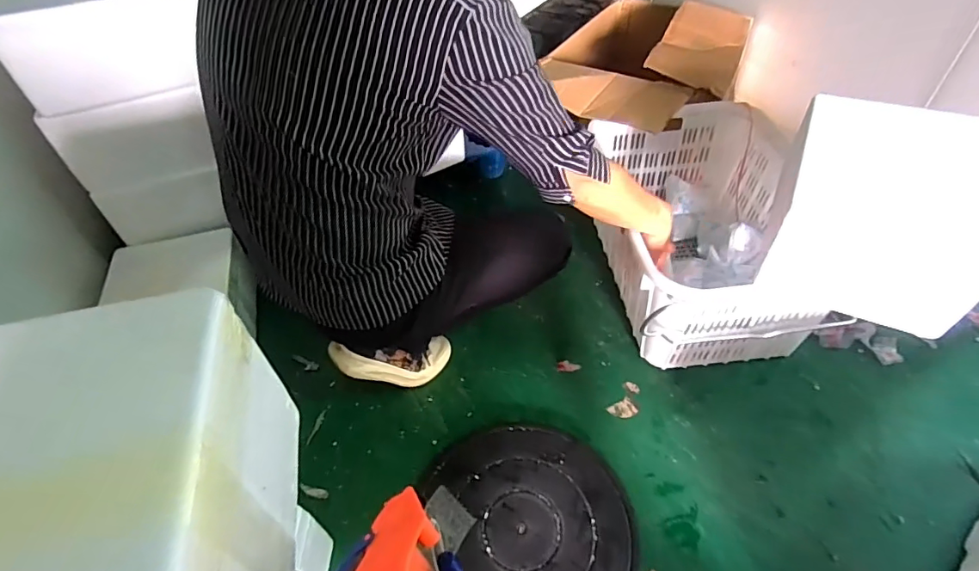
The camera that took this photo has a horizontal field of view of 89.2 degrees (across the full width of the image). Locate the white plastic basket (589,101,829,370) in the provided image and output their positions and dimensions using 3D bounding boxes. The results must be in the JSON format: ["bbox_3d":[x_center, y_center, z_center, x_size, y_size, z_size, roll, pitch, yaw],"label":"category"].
[{"bbox_3d":[0.459,-0.122,1.132,0.403,0.288,0.595,-2,49,3],"label":"white plastic basket"}]

